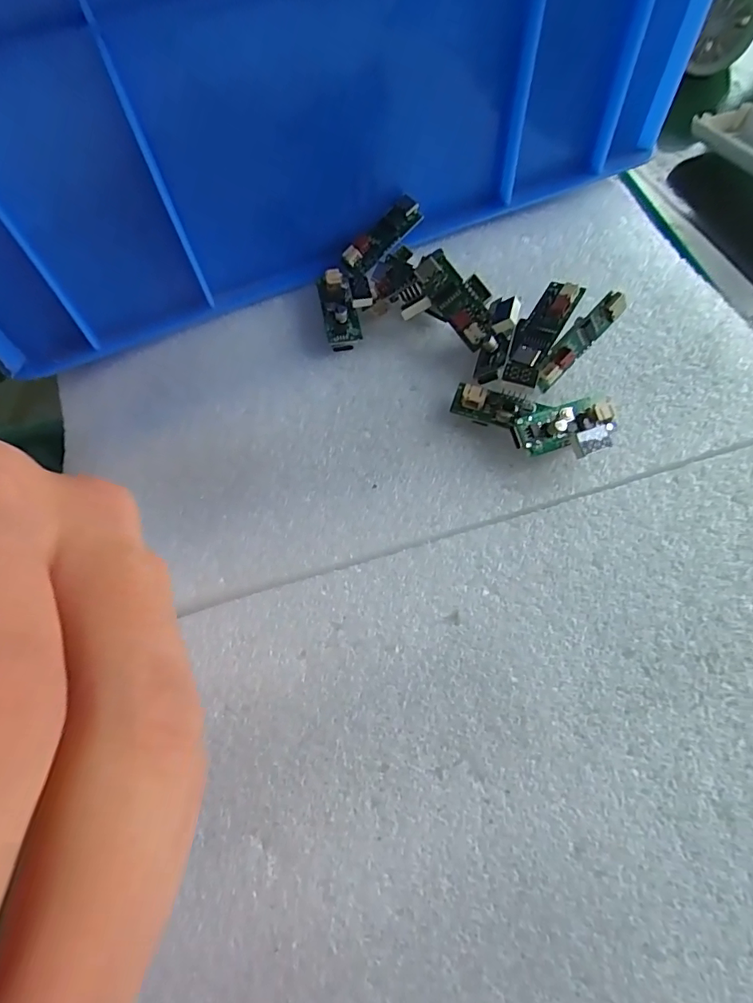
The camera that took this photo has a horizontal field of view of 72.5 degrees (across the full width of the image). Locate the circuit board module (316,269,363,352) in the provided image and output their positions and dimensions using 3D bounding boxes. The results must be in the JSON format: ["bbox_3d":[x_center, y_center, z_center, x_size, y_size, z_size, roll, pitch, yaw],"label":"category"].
[{"bbox_3d":[-0.016,-0.080,0.213,0.013,0.011,0.037,-12,62,-3],"label":"circuit board module"}]

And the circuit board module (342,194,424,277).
[{"bbox_3d":[0.001,-0.114,0.219,0.037,0.008,0.016,-42,66,6],"label":"circuit board module"}]

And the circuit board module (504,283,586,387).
[{"bbox_3d":[0.059,-0.062,0.189,0.016,0.007,0.041,27,84,16],"label":"circuit board module"}]

